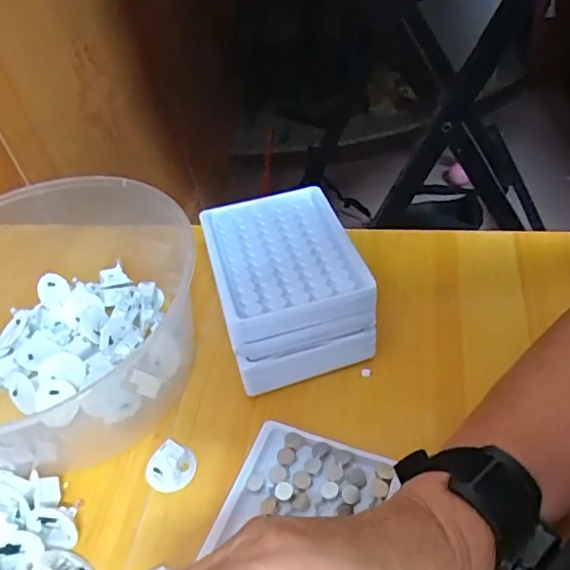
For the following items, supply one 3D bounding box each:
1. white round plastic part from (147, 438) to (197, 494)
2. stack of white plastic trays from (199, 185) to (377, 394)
[{"bbox_3d":[-0.074,0.120,0.371,0.029,0.007,0.030,3,75,-13],"label":"white round plastic part"},{"bbox_3d":[0.000,-0.003,0.425,0.099,0.071,0.134,-16,47,-6],"label":"stack of white plastic trays"}]

